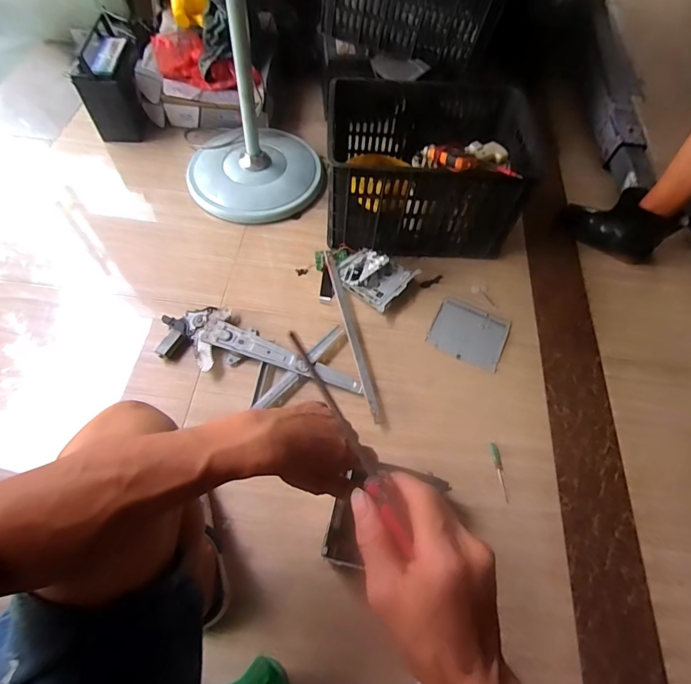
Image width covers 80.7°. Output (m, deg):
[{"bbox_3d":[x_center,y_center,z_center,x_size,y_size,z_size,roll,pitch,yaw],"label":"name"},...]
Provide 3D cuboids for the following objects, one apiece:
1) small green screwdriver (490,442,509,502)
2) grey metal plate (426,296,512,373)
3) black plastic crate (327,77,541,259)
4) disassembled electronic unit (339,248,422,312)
[{"bbox_3d":[0.321,0.268,0.842,0.016,0.009,0.119,-1,63,-1],"label":"small green screwdriver"},{"bbox_3d":[0.305,-0.024,1.001,0.176,0.014,0.148,26,63,10],"label":"grey metal plate"},{"bbox_3d":[0.206,-0.466,1.073,0.477,0.271,0.362,2,62,-2],"label":"black plastic crate"},{"bbox_3d":[0.074,-0.177,1.051,0.175,0.050,0.160,37,66,15],"label":"disassembled electronic unit"}]

